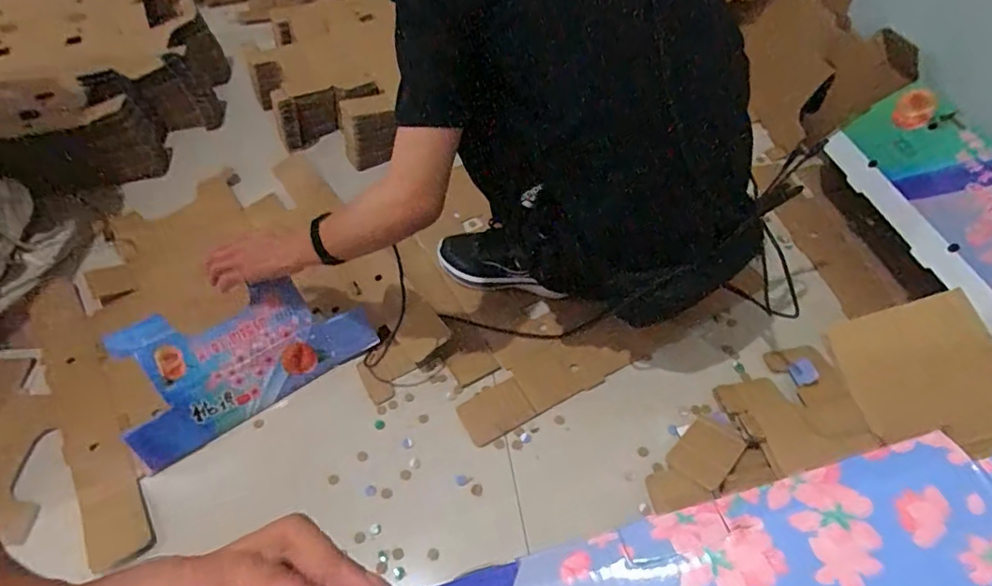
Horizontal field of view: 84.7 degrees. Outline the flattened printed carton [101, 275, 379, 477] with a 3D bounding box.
[{"bbox_3d":[-0.413,0.096,0.864,0.392,0.210,0.026,-30,20,-13],"label":"flattened printed carton"}]

